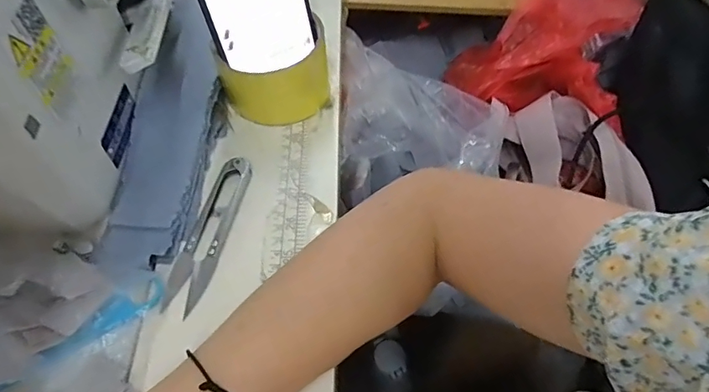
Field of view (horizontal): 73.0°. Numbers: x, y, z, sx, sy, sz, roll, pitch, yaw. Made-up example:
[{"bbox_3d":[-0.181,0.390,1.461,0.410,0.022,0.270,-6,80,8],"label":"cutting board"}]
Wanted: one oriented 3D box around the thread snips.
[{"bbox_3d":[-0.100,0.022,0.330,0.028,0.009,0.114,11,58,6],"label":"thread snips"}]

